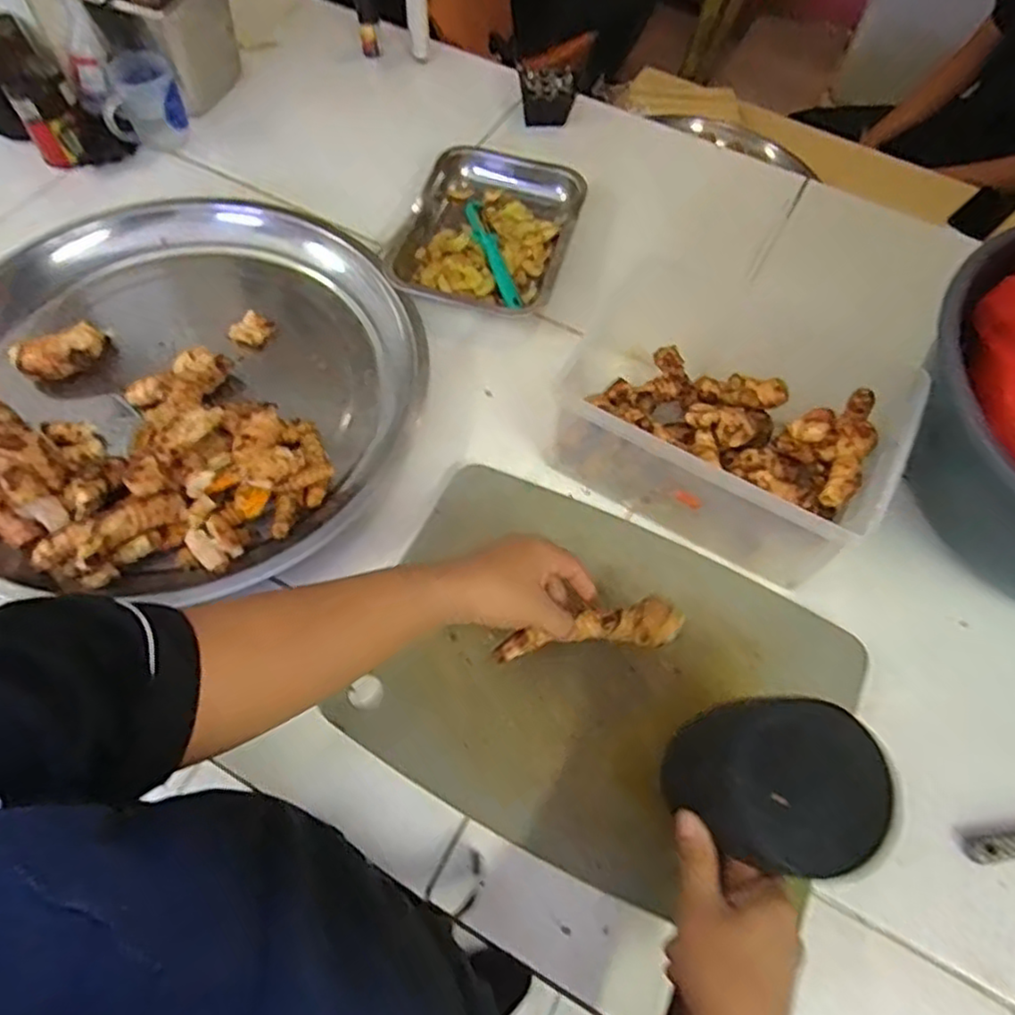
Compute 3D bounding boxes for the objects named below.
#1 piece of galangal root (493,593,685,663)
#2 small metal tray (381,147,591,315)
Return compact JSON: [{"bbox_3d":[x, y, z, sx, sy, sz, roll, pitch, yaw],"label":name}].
[{"bbox_3d":[0.061,0.097,0.519,0.141,0.030,0.036,-11,64,-2],"label":"piece of galangal root"},{"bbox_3d":[-0.019,-0.326,0.790,0.187,0.034,0.264,16,64,5],"label":"small metal tray"}]

